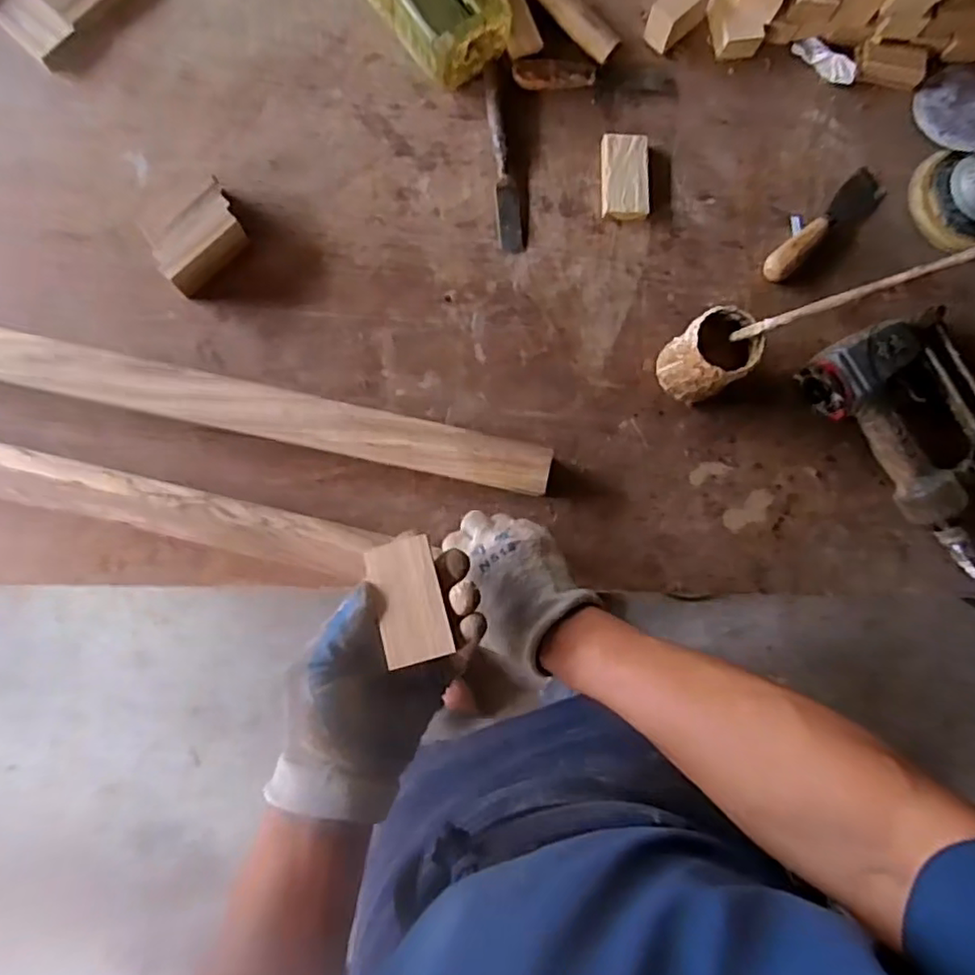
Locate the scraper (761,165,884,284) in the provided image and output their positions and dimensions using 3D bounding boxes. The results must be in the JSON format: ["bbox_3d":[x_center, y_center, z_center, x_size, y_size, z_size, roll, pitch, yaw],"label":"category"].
[{"bbox_3d":[0.353,-0.272,0.666,0.165,0.022,0.035,-43,92,-5],"label":"scraper"}]

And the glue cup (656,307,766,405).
[{"bbox_3d":[0.206,-0.125,0.604,0.068,0.100,0.063,0,87,-5],"label":"glue cup"}]

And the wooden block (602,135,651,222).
[{"bbox_3d":[0.140,-0.316,0.649,0.044,0.019,0.085,1,87,-5],"label":"wooden block"}]

